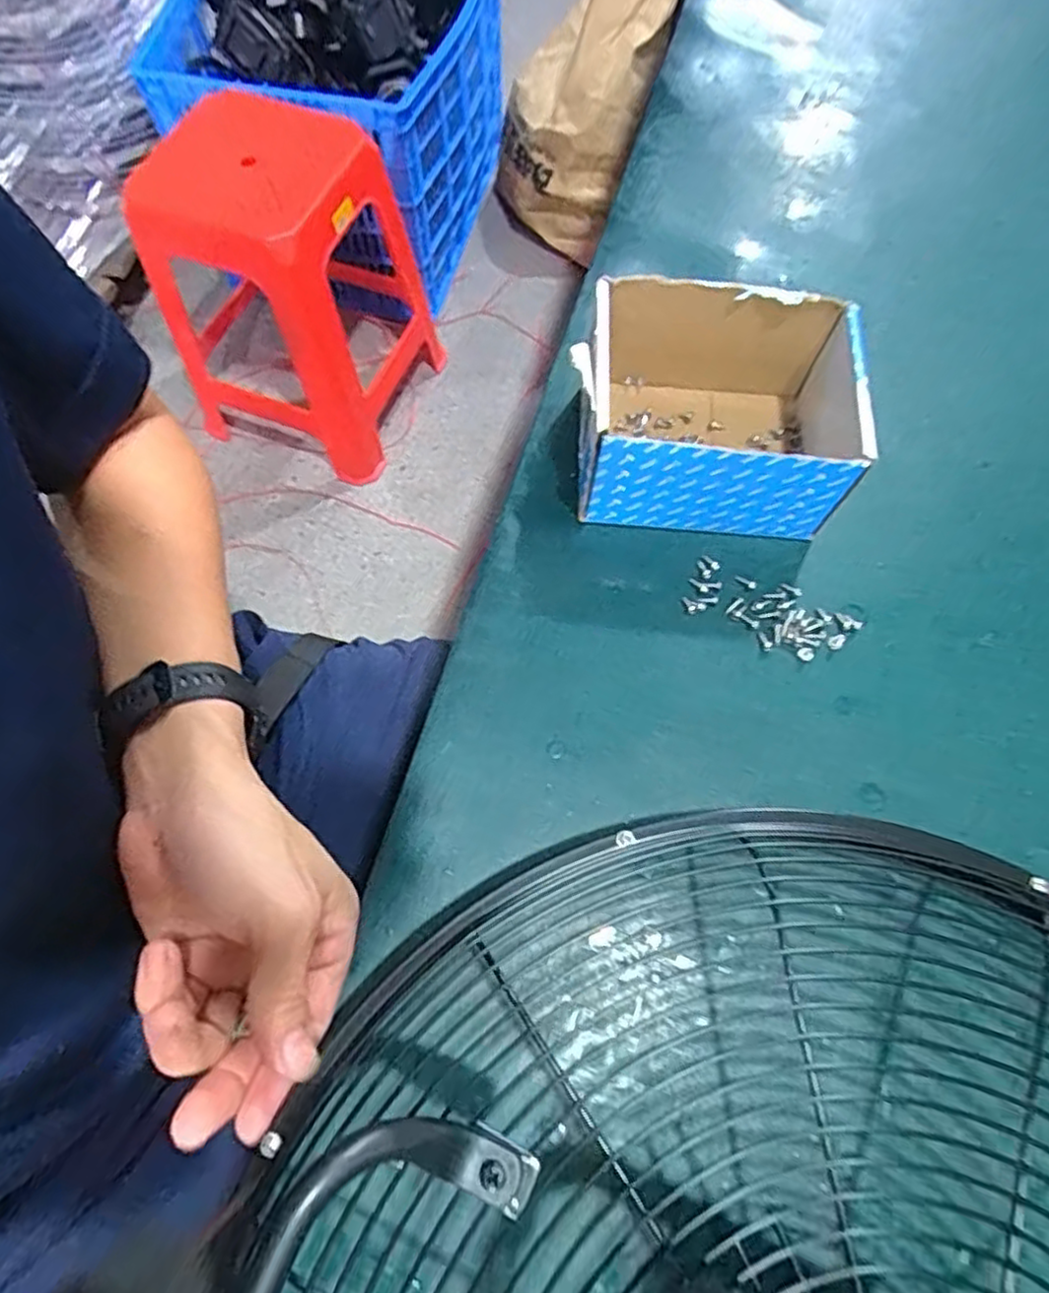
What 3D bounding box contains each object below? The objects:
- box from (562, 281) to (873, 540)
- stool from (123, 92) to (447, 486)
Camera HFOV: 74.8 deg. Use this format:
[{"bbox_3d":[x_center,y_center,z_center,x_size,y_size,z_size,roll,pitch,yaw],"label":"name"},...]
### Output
[{"bbox_3d":[0.107,-0.122,0.366,0.159,0.075,0.106,7,67,3],"label":"box"},{"bbox_3d":[-0.395,-0.606,1.197,0.384,0.447,0.372,16,68,7],"label":"stool"}]

